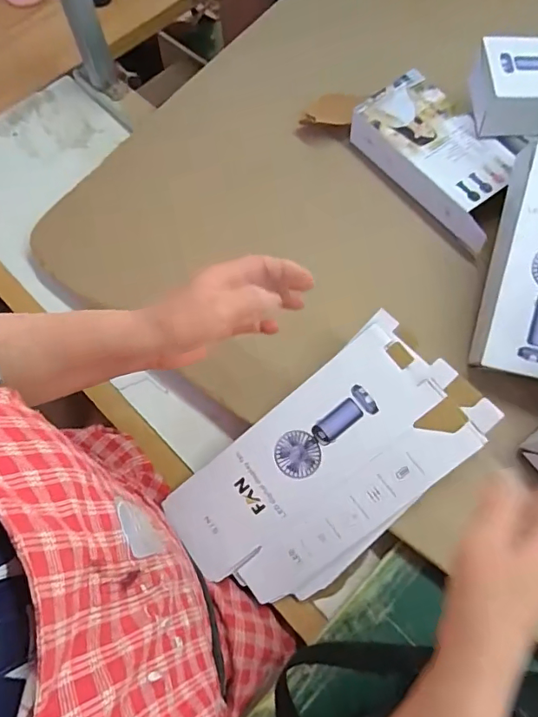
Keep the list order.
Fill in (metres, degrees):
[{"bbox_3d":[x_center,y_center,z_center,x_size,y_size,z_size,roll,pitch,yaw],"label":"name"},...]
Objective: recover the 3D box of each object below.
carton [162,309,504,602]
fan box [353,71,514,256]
[{"bbox_3d":[0.051,0.107,0.469,0.300,0.006,0.154,-42,78,9],"label":"carton"},{"bbox_3d":[0.201,-0.233,0.577,0.101,0.057,0.215,-38,71,-14],"label":"fan box"}]

